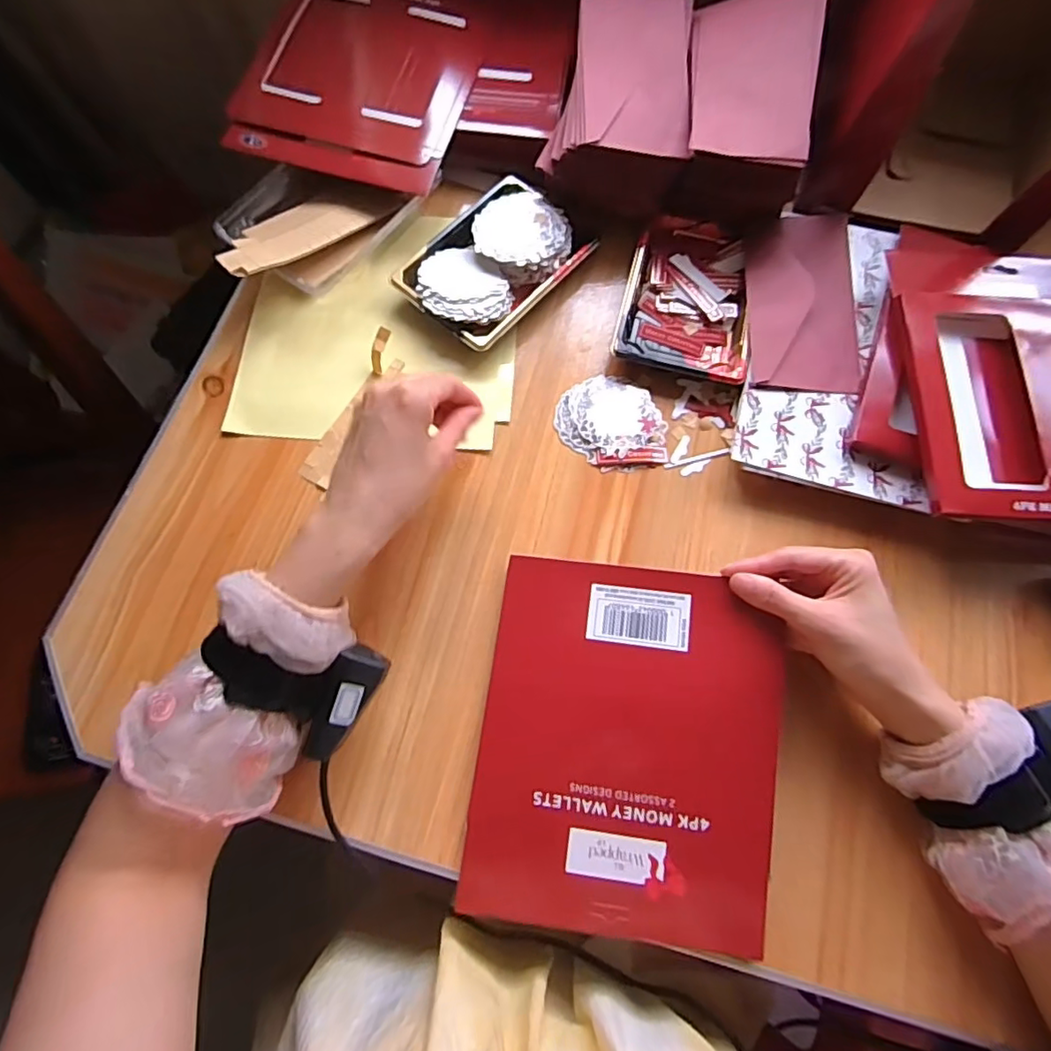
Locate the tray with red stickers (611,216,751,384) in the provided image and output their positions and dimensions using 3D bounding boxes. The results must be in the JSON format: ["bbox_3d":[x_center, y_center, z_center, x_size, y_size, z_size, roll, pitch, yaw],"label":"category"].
[{"bbox_3d":[0.147,-0.208,0.516,0.111,0.019,0.163,14,72,4],"label":"tray with red stickers"}]

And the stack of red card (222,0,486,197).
[{"bbox_3d":[-0.150,-0.445,0.555,0.198,0.024,0.260,12,72,4],"label":"stack of red card"}]

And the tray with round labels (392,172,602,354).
[{"bbox_3d":[-0.027,-0.240,0.513,0.111,0.027,0.164,40,76,12],"label":"tray with round labels"}]

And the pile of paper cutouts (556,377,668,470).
[{"bbox_3d":[0.072,-0.088,0.486,0.089,0.005,0.087,0,72,0],"label":"pile of paper cutouts"}]

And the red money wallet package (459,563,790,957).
[{"bbox_3d":[0.069,0.144,0.387,0.192,0.011,0.231,6,75,6],"label":"red money wallet package"}]

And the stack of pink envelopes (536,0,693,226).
[{"bbox_3d":[0.083,-0.384,0.523,0.123,0.058,0.215,4,72,1],"label":"stack of pink envelopes"}]

